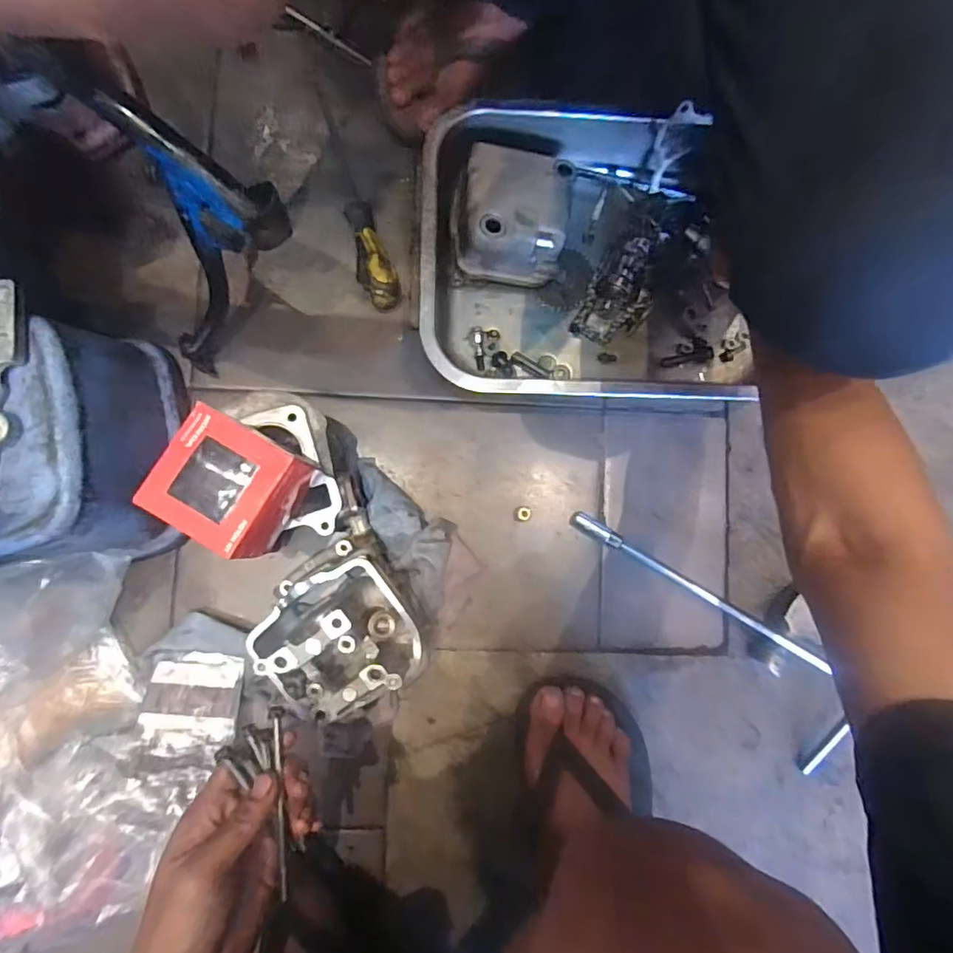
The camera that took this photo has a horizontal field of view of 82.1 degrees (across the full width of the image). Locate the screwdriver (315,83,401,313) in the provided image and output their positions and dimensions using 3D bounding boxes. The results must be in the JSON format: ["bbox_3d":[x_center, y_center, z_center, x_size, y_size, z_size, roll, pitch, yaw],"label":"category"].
[{"bbox_3d":[-0.110,-0.252,0.506,0.033,0.022,0.194,-17,99,-7],"label":"screwdriver"}]

